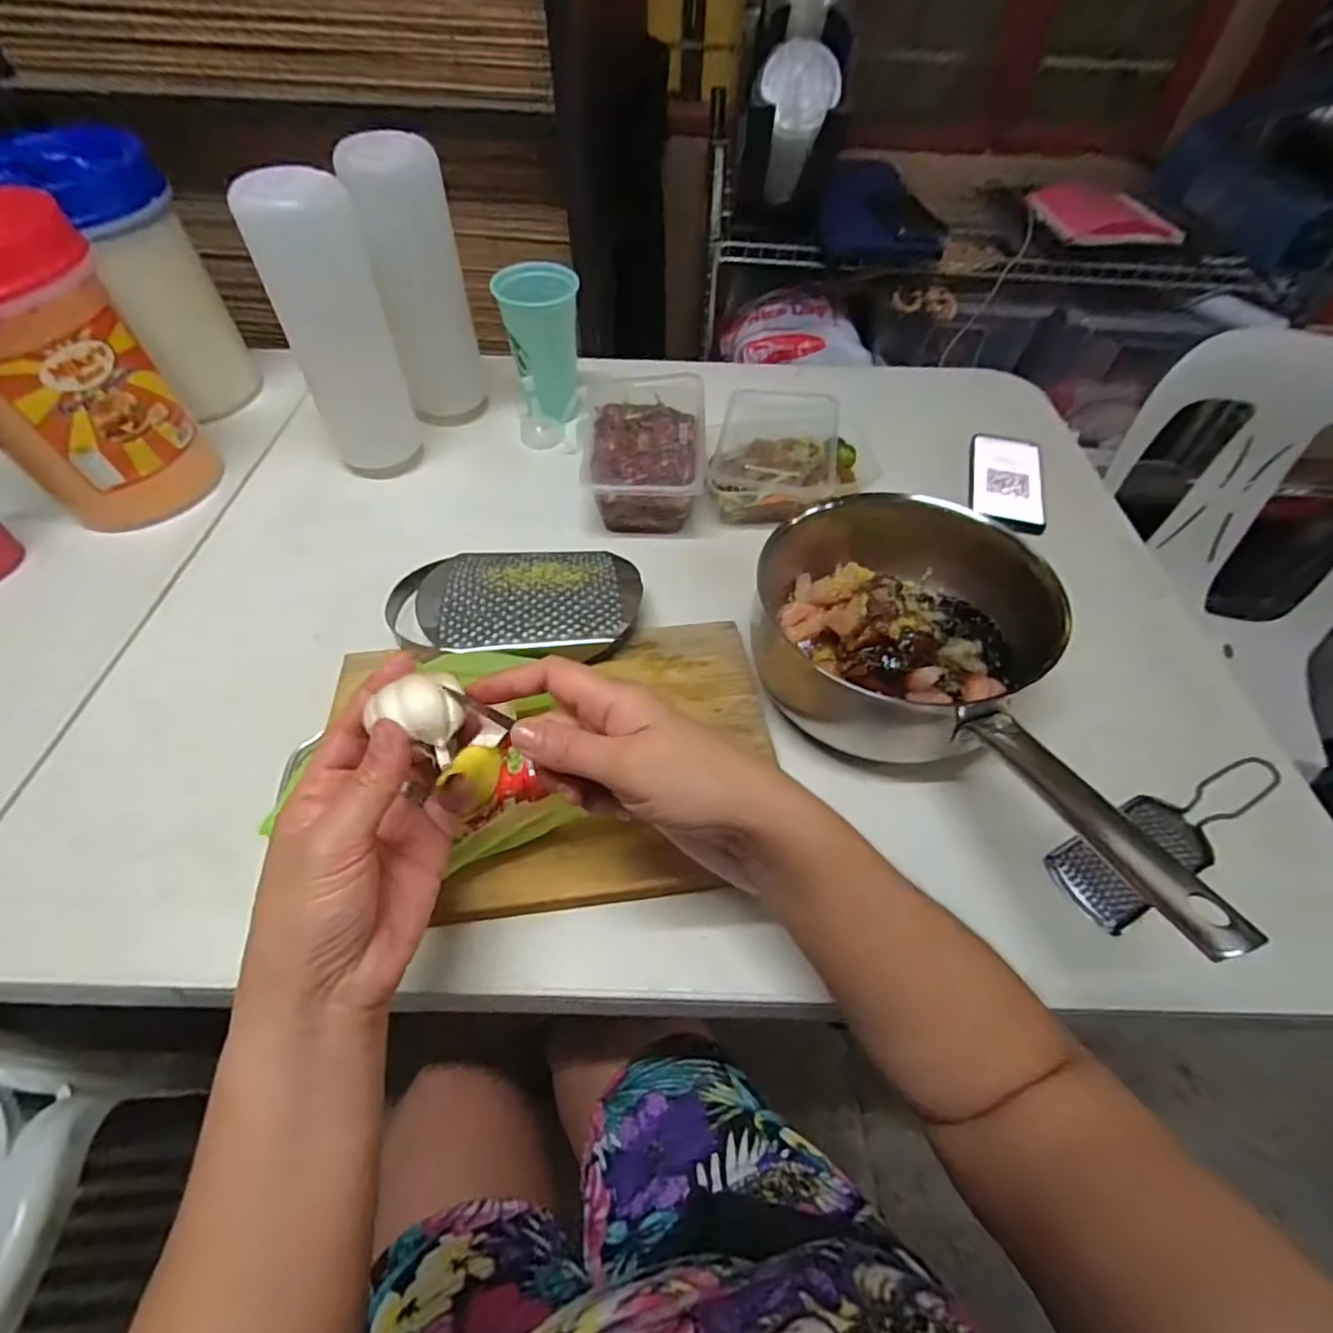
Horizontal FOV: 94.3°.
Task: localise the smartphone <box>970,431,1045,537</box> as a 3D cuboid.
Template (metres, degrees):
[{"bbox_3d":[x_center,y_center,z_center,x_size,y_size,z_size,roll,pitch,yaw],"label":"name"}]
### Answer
[{"bbox_3d":[0.361,-0.199,0.658,0.072,0.015,0.133,11,58,13],"label":"smartphone"}]

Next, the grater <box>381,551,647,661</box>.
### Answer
[{"bbox_3d":[-0.124,-0.056,0.510,0.201,0.017,0.124,-2,53,-3],"label":"grater"}]

